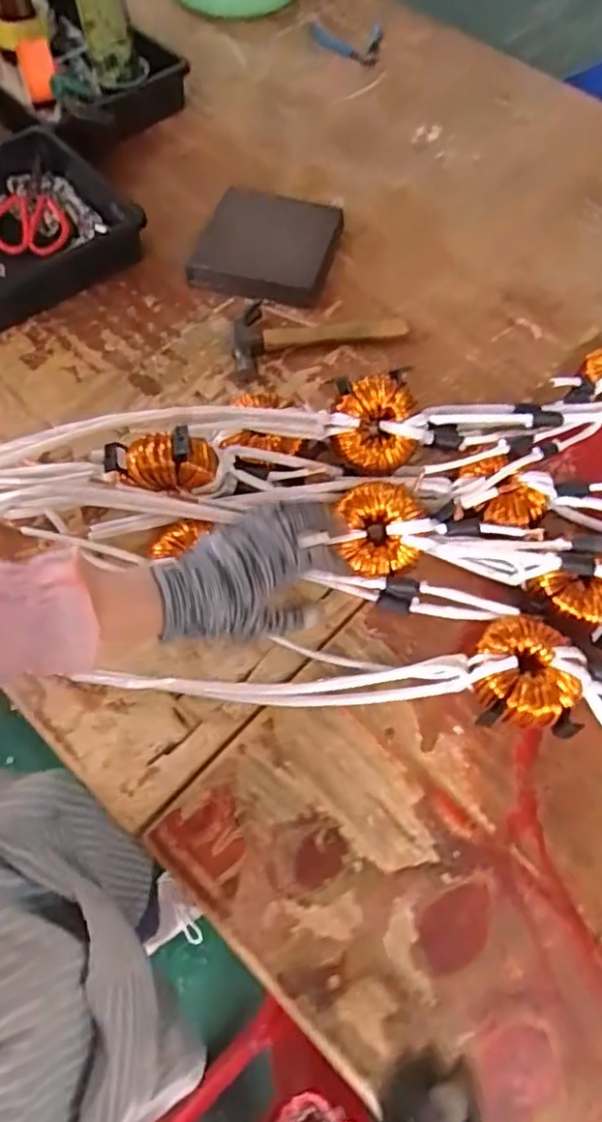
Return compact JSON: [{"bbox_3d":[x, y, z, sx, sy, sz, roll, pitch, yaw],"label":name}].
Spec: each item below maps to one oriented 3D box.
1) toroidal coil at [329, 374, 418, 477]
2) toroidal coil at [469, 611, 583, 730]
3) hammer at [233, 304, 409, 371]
[{"bbox_3d":[0.073,-0.137,0.632,0.090,0.042,0.090,-5,107,-16],"label":"toroidal coil"},{"bbox_3d":[0.198,0.098,0.562,0.085,0.045,0.098,6,64,0],"label":"toroidal coil"},{"bbox_3d":[0.016,-0.276,0.733,0.202,0.020,0.078,-15,66,-9],"label":"hammer"}]

